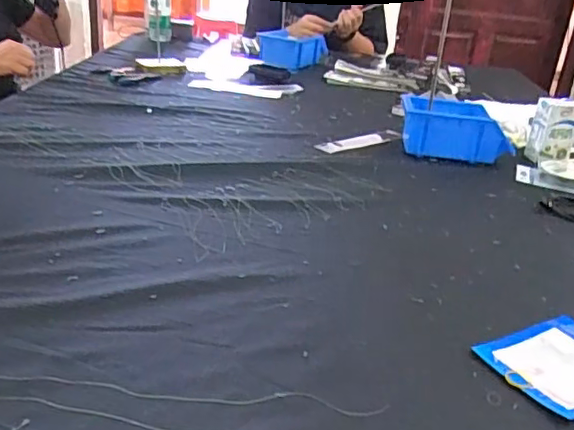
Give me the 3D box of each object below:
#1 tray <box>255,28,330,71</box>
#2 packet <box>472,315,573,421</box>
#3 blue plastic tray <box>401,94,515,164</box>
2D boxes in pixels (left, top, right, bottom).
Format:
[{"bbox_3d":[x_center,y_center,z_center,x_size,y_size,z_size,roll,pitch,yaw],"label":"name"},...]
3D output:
[{"bbox_3d":[0.008,-0.438,1.566,0.144,0.073,0.168,21,29,29],"label":"tray"},{"bbox_3d":[0.245,0.130,0.520,0.126,0.007,0.098,-10,30,-28],"label":"packet"},{"bbox_3d":[0.283,-0.144,1.004,0.179,0.081,0.108,7,26,4],"label":"blue plastic tray"}]

